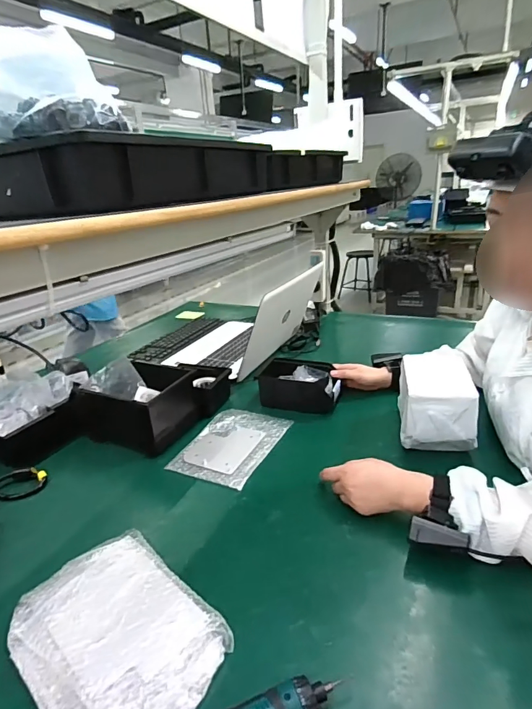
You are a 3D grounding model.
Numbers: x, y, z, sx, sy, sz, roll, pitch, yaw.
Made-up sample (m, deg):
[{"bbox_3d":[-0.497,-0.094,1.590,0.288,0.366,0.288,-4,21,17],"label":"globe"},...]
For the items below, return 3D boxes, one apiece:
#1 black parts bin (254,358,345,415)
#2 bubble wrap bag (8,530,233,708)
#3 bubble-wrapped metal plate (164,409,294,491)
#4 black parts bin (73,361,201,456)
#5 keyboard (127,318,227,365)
[{"bbox_3d":[0.077,0.069,0.930,0.179,0.082,0.101,4,24,19],"label":"black parts bin"},{"bbox_3d":[-0.170,0.311,0.467,0.248,0.030,0.172,17,31,41],"label":"bubble wrap bag"},{"bbox_3d":[-0.065,0.173,0.802,0.163,0.014,0.214,8,26,27],"label":"bubble-wrapped metal plate"},{"bbox_3d":[-0.258,0.099,0.863,0.205,0.113,0.170,4,24,20],"label":"black parts bin"},{"bbox_3d":[-0.274,-0.049,1.319,0.139,0.018,0.381,7,25,24],"label":"keyboard"}]

